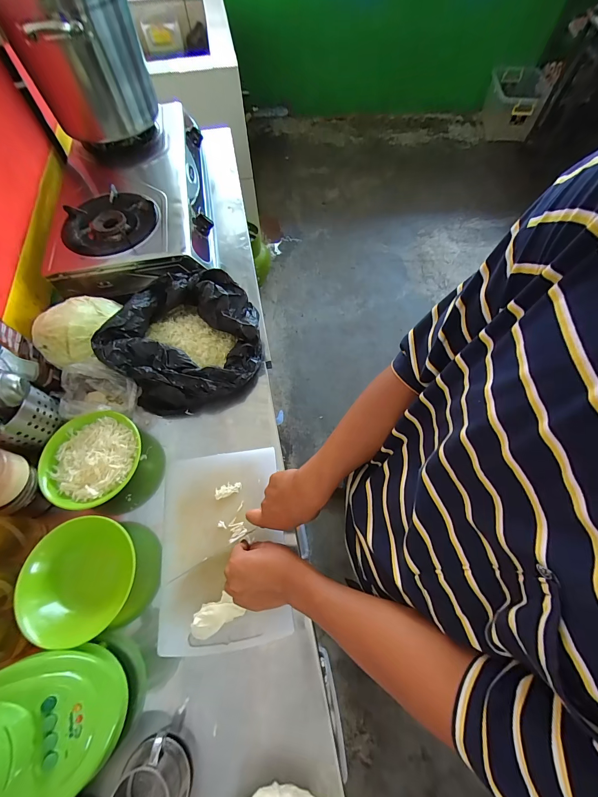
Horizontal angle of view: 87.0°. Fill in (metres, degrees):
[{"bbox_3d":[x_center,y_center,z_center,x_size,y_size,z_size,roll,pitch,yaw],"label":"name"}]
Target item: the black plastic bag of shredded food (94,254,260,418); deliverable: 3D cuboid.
[{"bbox_3d":[-0.230,-0.122,0.654,0.278,0.110,0.301,41,72,19],"label":"black plastic bag of shredded food"}]

